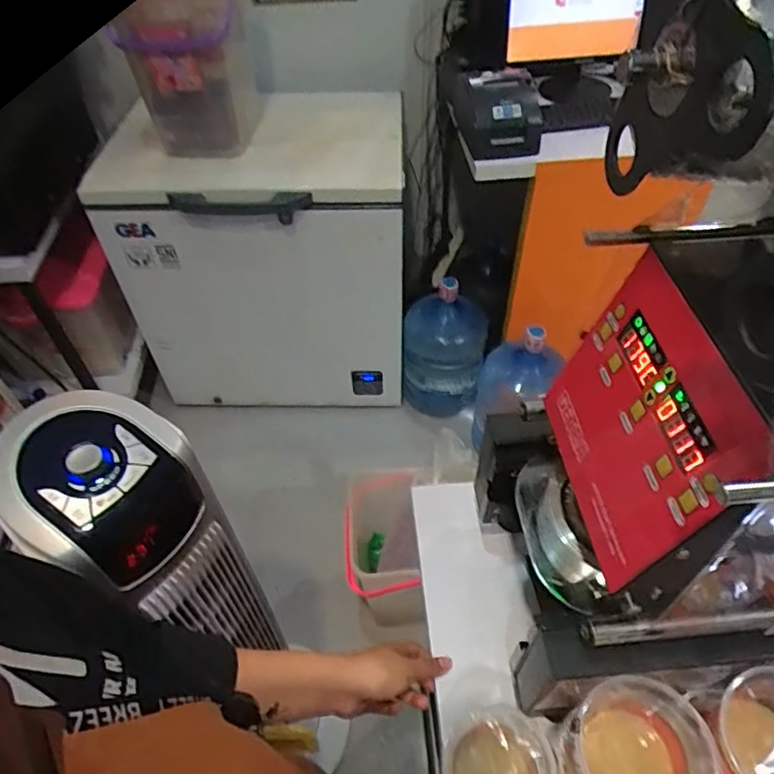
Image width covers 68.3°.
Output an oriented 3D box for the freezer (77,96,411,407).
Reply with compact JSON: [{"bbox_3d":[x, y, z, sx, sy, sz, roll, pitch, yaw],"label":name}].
[{"bbox_3d":[-0.362,-0.373,1.772,0.810,0.784,0.518,-4,49,-1],"label":"freezer"}]

